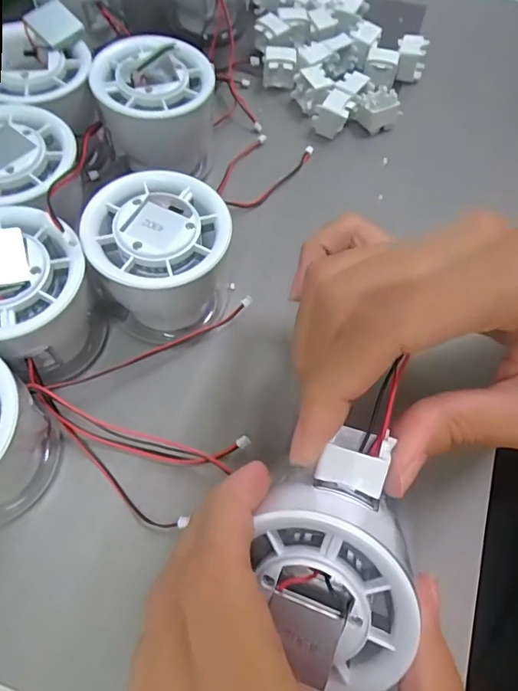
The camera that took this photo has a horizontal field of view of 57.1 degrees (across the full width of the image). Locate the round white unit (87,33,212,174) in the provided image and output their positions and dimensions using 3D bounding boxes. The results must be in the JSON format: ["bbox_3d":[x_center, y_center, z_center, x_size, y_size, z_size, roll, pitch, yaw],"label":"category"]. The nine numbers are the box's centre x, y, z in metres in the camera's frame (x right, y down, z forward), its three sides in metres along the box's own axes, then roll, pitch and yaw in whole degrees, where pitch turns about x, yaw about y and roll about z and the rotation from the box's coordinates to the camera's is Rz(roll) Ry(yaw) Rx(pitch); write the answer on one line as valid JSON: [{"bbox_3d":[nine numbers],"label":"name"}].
[{"bbox_3d":[-0.051,-0.117,0.246,0.055,0.053,0.052,1,63,-2],"label":"round white unit"}]

